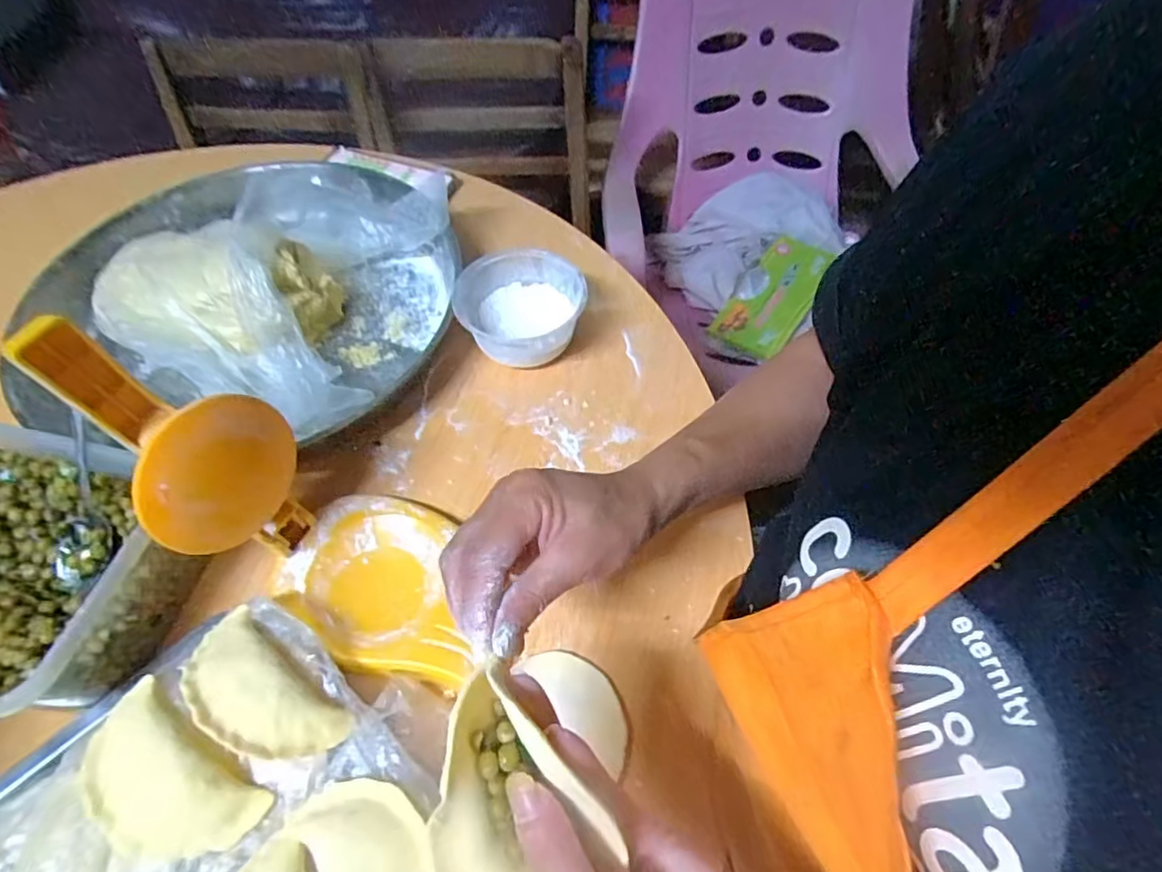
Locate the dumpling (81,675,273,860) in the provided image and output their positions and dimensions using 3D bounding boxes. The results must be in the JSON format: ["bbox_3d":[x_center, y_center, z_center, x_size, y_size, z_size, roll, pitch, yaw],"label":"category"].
[{"bbox_3d":[-0.229,0.192,0.326,0.102,0.026,0.056,28,61,18],"label":"dumpling"}]

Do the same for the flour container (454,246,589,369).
[{"bbox_3d":[-0.052,-0.108,0.536,0.111,0.064,0.106,0,56,0],"label":"flour container"}]

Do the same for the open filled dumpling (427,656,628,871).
[{"bbox_3d":[-0.035,0.146,0.238,0.063,0.036,0.082,-31,58,-22],"label":"open filled dumpling"}]

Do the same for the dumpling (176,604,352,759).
[{"bbox_3d":[-0.194,0.153,0.355,0.113,0.033,0.051,31,58,22],"label":"dumpling"}]

